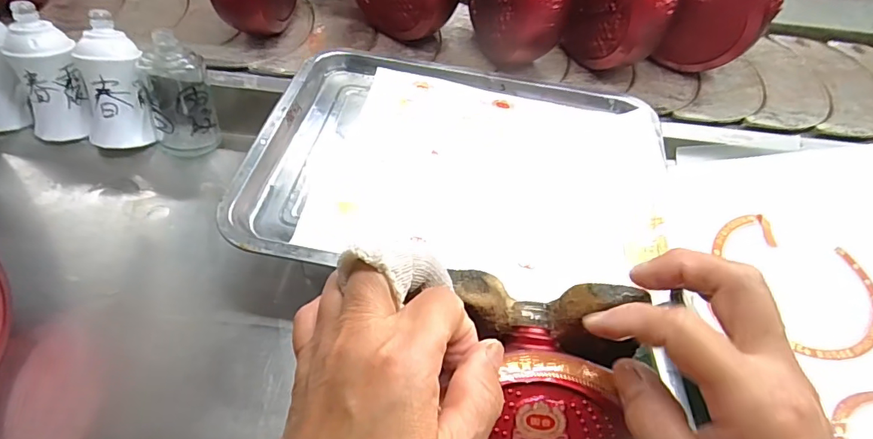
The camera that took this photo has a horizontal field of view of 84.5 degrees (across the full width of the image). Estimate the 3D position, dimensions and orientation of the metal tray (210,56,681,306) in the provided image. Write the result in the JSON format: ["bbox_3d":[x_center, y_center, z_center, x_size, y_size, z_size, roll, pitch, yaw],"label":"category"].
[{"bbox_3d":[0.025,-0.053,0.415,0.338,0.027,0.242,7,53,3],"label":"metal tray"}]

